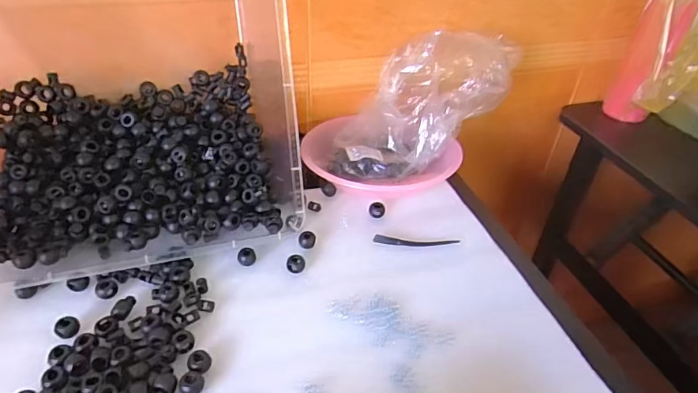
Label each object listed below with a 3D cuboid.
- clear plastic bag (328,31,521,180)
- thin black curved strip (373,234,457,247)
[{"bbox_3d":[0.082,-0.105,0.568,0.153,0.134,0.190,30,45,29],"label":"clear plastic bag"},{"bbox_3d":[0.069,0.046,0.478,0.086,0.004,0.013,6,38,3],"label":"thin black curved strip"}]

